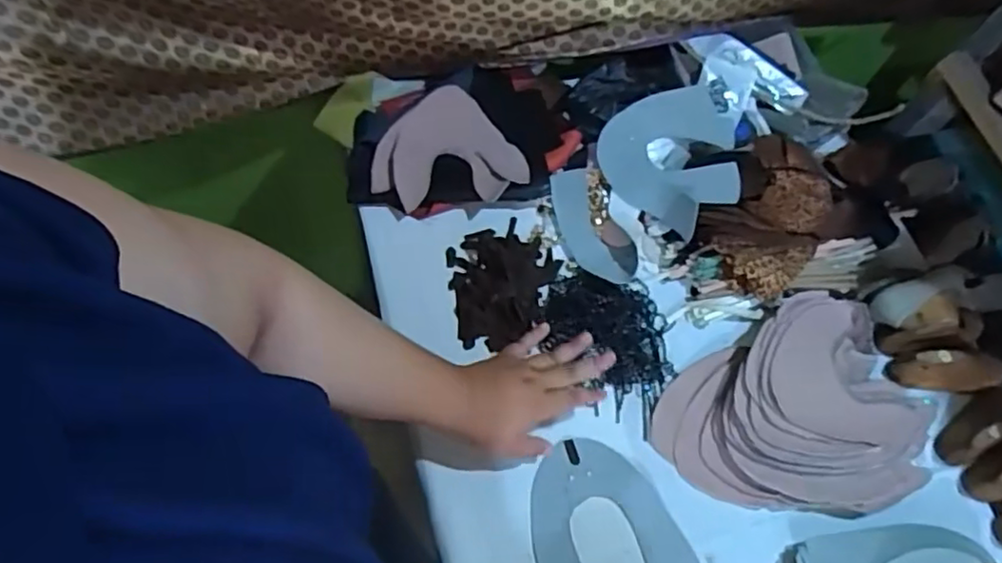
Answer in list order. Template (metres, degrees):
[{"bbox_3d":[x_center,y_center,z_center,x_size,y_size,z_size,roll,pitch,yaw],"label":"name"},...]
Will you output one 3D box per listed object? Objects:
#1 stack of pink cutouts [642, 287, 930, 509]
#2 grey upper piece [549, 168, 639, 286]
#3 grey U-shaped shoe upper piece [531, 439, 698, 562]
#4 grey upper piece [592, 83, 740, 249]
[{"bbox_3d":[0.335,0.150,0.703,0.293,0.051,0.223,-28,70,-18],"label":"stack of pink cutouts"},{"bbox_3d":[0.108,-0.066,0.791,0.068,0.022,0.160,-27,69,-18],"label":"grey upper piece"},{"bbox_3d":[0.098,0.245,0.660,0.155,0.005,0.161,-17,66,-14],"label":"grey U-shaped shoe upper piece"},{"bbox_3d":[0.233,-0.153,0.817,0.181,0.075,0.167,-31,70,-19],"label":"grey upper piece"}]

